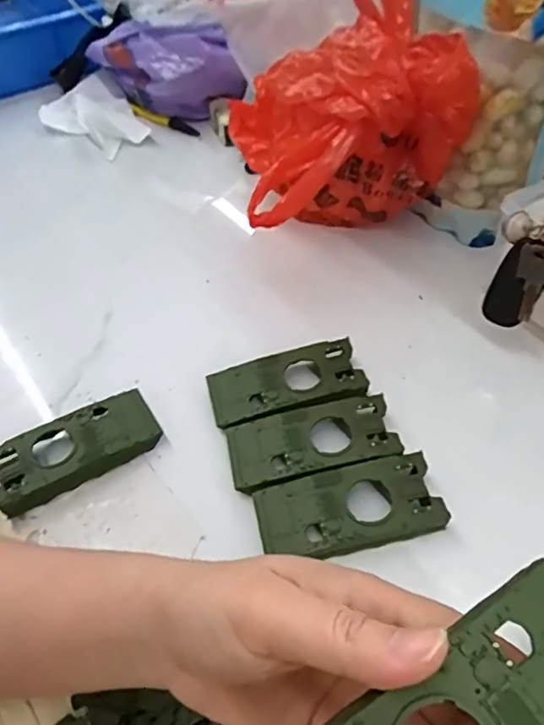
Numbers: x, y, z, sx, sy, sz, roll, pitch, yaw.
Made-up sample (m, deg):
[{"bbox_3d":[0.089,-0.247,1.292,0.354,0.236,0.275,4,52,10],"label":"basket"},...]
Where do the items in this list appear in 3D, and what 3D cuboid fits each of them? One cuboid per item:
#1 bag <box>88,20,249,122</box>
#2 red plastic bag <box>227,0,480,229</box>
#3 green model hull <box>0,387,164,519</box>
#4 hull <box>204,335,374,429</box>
[{"bbox_3d":[-0.126,-0.332,0.632,0.181,0.089,0.068,34,59,27],"label":"bag"},{"bbox_3d":[0.055,-0.169,0.430,0.160,0.176,0.138,-7,50,-3],"label":"red plastic bag"},{"bbox_3d":[-0.127,0.056,0.364,0.104,0.020,0.047,-27,54,-19],"label":"green model hull"},{"bbox_3d":[0.010,0.014,0.385,0.102,0.018,0.051,-10,50,-6],"label":"hull"}]

